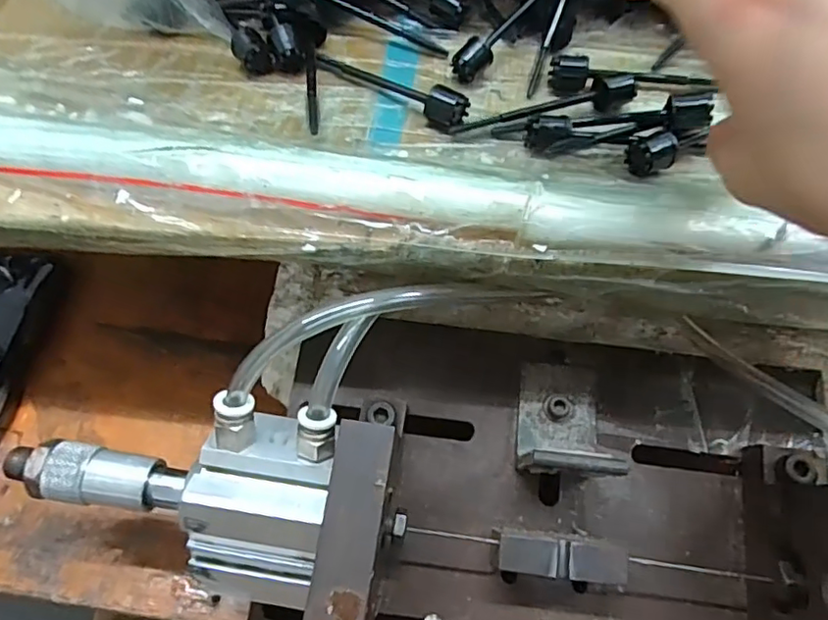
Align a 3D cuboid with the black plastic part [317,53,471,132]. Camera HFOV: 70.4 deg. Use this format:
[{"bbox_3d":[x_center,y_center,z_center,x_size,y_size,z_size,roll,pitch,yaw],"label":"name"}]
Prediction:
[{"bbox_3d":[-0.011,-0.104,0.265,0.081,0.015,0.015,37,62,20],"label":"black plastic part"}]

